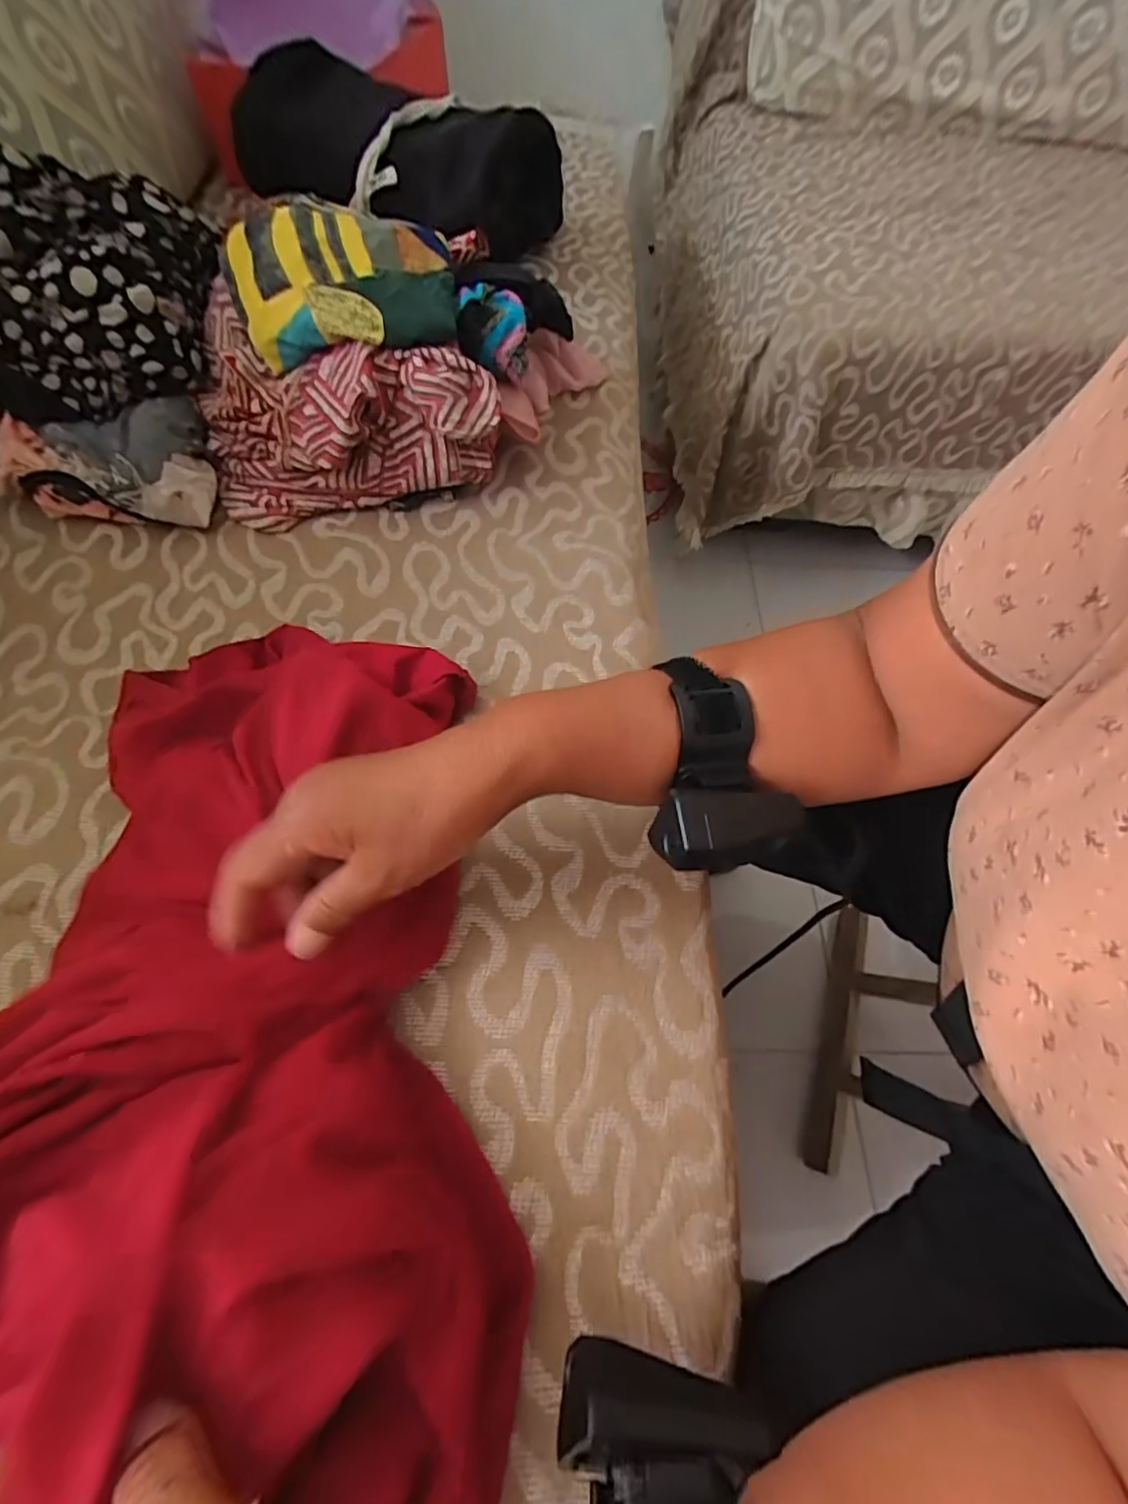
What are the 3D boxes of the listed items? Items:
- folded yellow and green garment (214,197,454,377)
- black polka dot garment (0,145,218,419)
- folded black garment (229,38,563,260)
[{"bbox_3d":[-0.162,-0.342,0.434,0.154,0.049,0.125,-10,62,-10],"label":"folded yellow and green garment"},{"bbox_3d":[-0.362,-0.361,0.467,0.161,0.106,0.190,-10,62,-10],"label":"black polka dot garment"},{"bbox_3d":[-0.154,-0.545,0.549,0.285,0.120,0.104,9,60,1],"label":"folded black garment"}]

